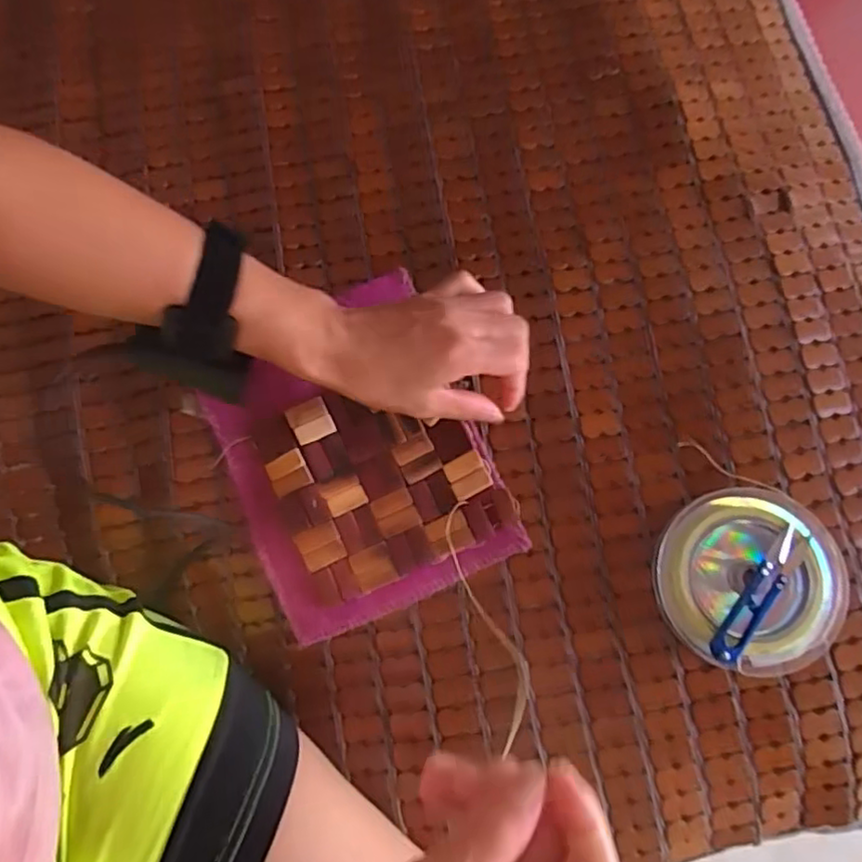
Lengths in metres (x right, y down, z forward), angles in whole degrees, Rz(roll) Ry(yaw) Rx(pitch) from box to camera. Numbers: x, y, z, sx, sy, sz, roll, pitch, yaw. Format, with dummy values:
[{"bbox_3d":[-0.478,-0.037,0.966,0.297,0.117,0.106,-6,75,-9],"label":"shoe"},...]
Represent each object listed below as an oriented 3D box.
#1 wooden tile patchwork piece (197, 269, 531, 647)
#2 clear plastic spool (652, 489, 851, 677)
[{"bbox_3d":[-0.055,0.017,0.452,0.169,0.021,0.219,-24,77,-5],"label":"wooden tile patchwork piece"},{"bbox_3d":[0.207,0.098,0.414,0.116,0.022,0.112,0,76,1],"label":"clear plastic spool"}]

